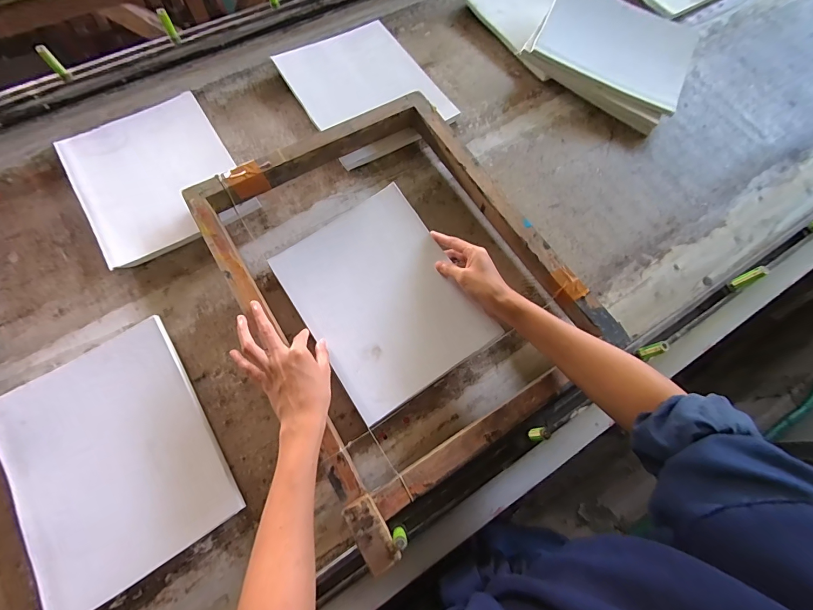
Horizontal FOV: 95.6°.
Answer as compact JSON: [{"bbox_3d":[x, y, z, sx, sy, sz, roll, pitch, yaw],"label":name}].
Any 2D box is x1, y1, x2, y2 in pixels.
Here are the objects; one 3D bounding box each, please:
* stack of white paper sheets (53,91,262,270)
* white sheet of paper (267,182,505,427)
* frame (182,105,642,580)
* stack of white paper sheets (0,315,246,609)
[{"bbox_3d":[-0.389,-0.204,0.576,0.219,0.022,0.268,-31,73,-12],"label":"stack of white paper sheets"},{"bbox_3d":[-0.033,-0.013,0.507,0.208,0.013,0.268,-33,76,-8],"label":"white sheet of paper"},{"bbox_3d":[-0.009,-0.039,0.504,0.396,0.051,0.527,-30,73,-12],"label":"frame"},{"bbox_3d":[-0.344,0.177,0.436,0.207,0.023,0.267,-32,73,-13],"label":"stack of white paper sheets"}]

